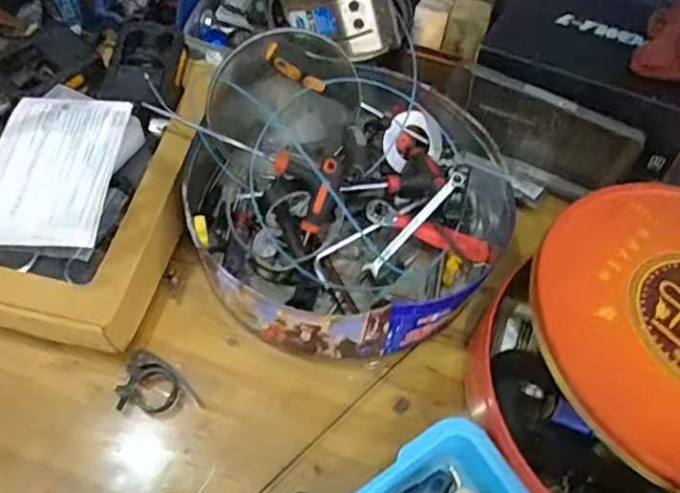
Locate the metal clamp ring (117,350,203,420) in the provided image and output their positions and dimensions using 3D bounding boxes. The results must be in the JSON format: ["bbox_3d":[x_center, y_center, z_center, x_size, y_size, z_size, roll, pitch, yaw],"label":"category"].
[{"bbox_3d":[-0.155,0.122,0.502,0.069,0.018,0.050,19,60,5],"label":"metal clamp ring"}]

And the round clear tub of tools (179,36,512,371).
[{"bbox_3d":[0.005,-0.056,0.576,0.308,0.078,0.319,2,60,-4],"label":"round clear tub of tools"}]

